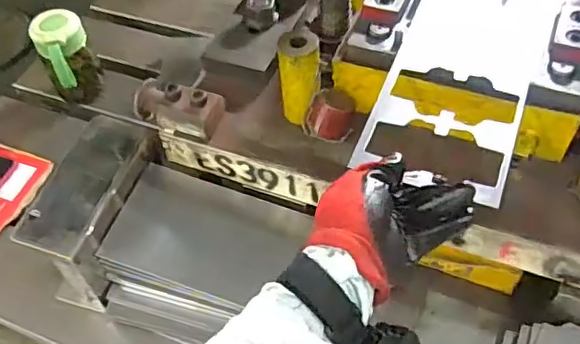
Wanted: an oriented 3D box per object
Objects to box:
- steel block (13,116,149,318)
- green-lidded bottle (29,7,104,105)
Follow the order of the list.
[{"bbox_3d":[-0.204,0.046,0.637,0.074,0.132,0.167,11,53,13],"label":"steel block"},{"bbox_3d":[-0.301,-0.149,0.805,0.069,0.126,0.072,-23,53,-13],"label":"green-lidded bottle"}]

